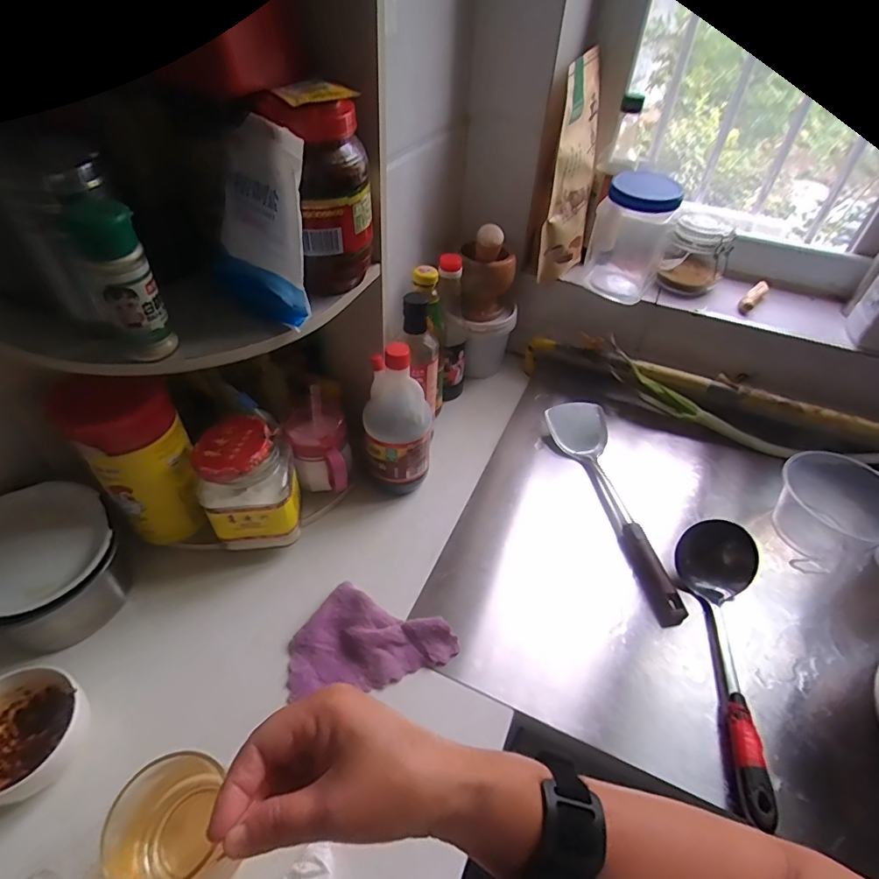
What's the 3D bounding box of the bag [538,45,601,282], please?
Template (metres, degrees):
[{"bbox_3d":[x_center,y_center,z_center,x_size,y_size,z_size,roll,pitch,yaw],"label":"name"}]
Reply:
[{"bbox_3d":[0.208,-0.392,0.756,0.062,0.280,0.137,16,46,13],"label":"bag"}]

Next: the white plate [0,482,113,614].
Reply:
[{"bbox_3d":[-0.430,0.109,0.524,0.127,0.013,0.143,38,54,6],"label":"white plate"}]

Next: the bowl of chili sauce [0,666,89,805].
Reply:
[{"bbox_3d":[-0.380,0.269,0.454,0.096,0.054,0.094,1,45,-1],"label":"bowl of chili sauce"}]

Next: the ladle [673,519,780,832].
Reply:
[{"bbox_3d":[0.328,0.226,0.531,0.088,0.071,0.289,3,45,0],"label":"ladle"}]

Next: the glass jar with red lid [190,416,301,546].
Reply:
[{"bbox_3d":[-0.218,0.054,0.580,0.099,0.144,0.080,-5,46,-8],"label":"glass jar with red lid"}]

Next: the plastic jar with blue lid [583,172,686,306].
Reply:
[{"bbox_3d":[0.296,-0.316,0.774,0.110,0.163,0.126,17,47,14],"label":"plastic jar with blue lid"}]

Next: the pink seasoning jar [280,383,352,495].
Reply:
[{"bbox_3d":[-0.154,0.012,0.652,0.076,0.089,0.119,-22,50,-23],"label":"pink seasoning jar"}]

